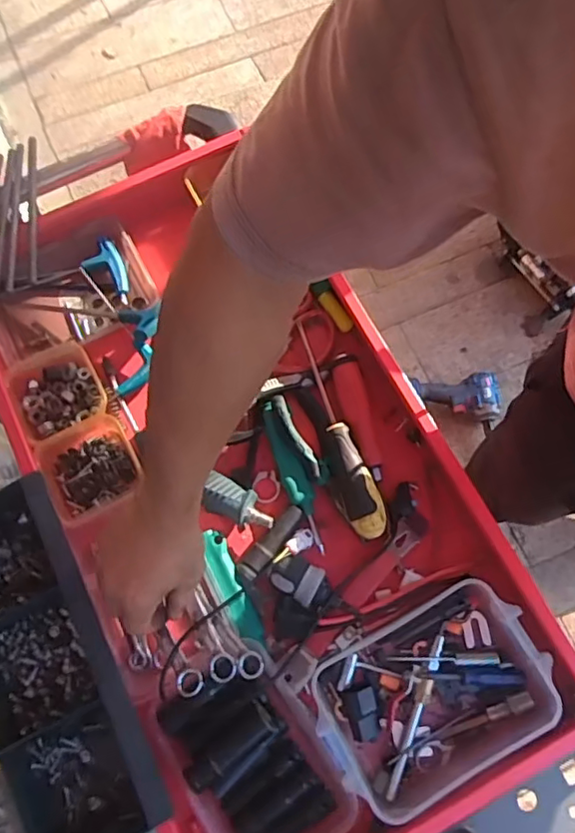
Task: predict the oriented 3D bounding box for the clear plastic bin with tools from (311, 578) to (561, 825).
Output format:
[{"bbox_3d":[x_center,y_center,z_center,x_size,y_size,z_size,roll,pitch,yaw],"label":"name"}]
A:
[{"bbox_3d":[0.120,0.232,0.492,0.191,0.048,0.129,-29,74,-7],"label":"clear plastic bin with tools"}]

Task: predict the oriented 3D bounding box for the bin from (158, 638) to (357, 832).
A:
[{"bbox_3d":[-0.031,0.280,0.484,0.106,0.042,0.174,-35,75,-9],"label":"bin"}]

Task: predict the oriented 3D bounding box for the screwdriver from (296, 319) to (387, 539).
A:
[{"bbox_3d":[0.050,0.004,0.567,0.032,0.032,0.228,-14,73,-2],"label":"screwdriver"}]

